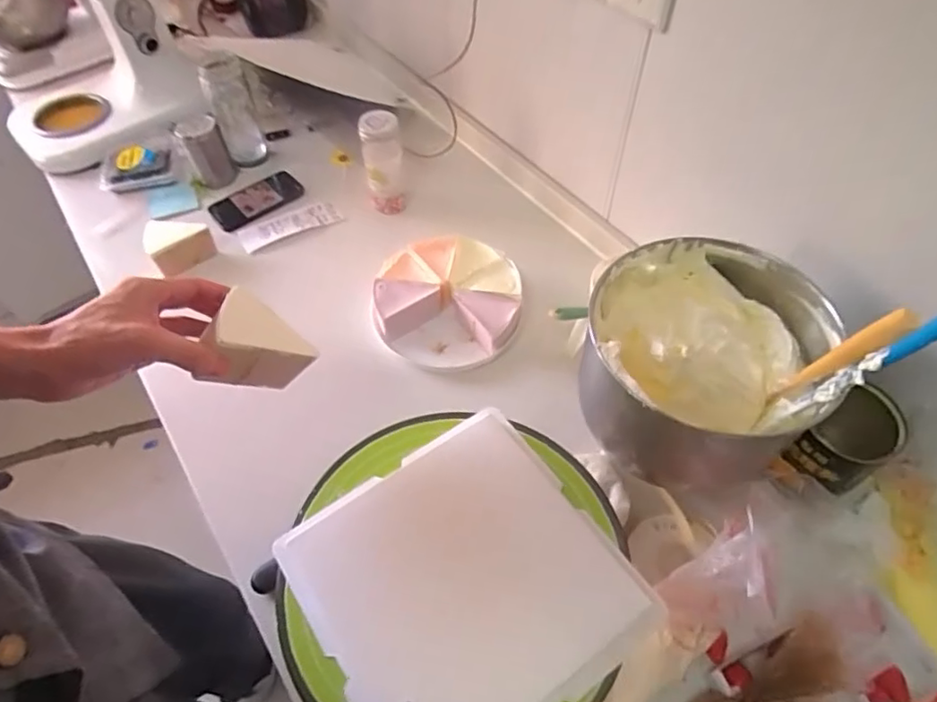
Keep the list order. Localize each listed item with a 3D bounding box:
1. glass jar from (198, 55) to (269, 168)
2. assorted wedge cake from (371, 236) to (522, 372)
[{"bbox_3d":[-0.384,-0.391,0.957,0.065,0.167,0.063,-1,54,1],"label":"glass jar"},{"bbox_3d":[-0.028,-0.068,0.790,0.190,0.055,0.190,-1,54,1],"label":"assorted wedge cake"}]

